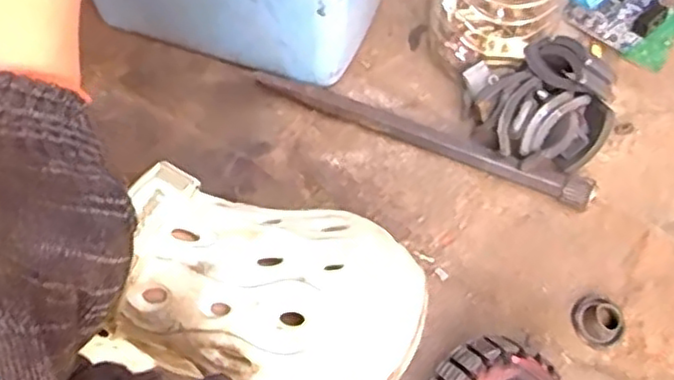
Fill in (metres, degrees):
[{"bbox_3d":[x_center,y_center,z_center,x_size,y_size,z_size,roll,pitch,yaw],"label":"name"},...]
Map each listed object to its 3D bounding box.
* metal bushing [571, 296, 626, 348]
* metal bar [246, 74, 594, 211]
[{"bbox_3d":[0.176,0.088,0.464,0.031,0.009,0.034,1,57,-1],"label":"metal bushing"},{"bbox_3d":[0.062,-0.042,0.529,0.266,0.023,0.019,21,59,11],"label":"metal bar"}]

